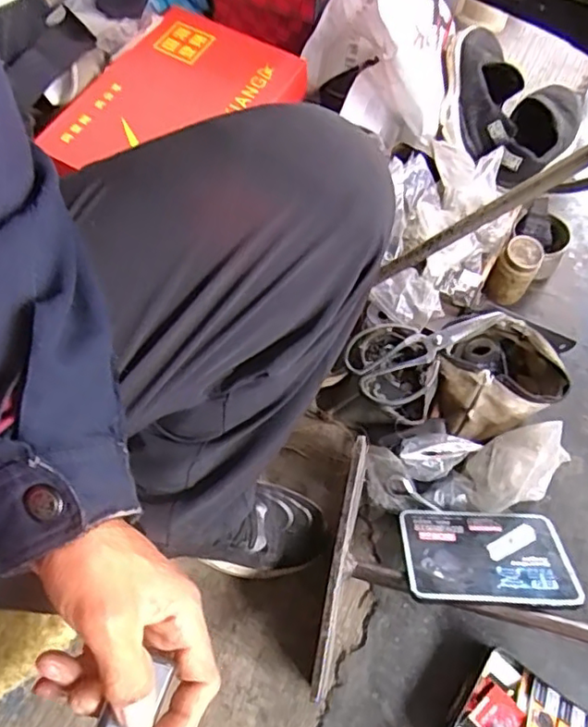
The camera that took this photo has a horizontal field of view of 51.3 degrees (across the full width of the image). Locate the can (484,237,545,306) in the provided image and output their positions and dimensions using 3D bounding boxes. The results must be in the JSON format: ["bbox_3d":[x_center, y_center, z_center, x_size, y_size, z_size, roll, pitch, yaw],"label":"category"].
[{"bbox_3d":[0.286,-0.120,0.796,0.050,0.083,0.050,1,64,-1],"label":"can"}]

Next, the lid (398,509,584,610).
[{"bbox_3d":[0.198,0.200,0.637,0.166,0.012,0.120,2,29,3],"label":"lid"}]

